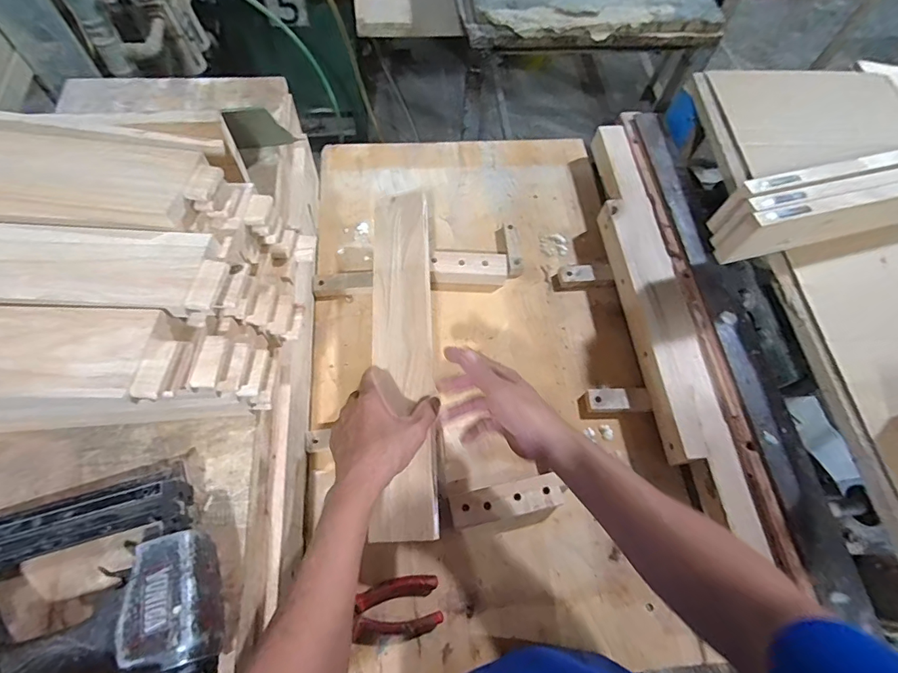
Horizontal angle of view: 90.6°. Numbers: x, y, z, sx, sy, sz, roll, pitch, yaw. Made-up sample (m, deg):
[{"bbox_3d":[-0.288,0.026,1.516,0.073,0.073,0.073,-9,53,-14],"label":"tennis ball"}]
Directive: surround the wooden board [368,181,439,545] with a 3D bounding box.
[{"bbox_3d":[-0.058,0.010,0.571,0.076,0.015,0.456,-8,68,12],"label":"wooden board"}]

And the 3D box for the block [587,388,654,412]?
[{"bbox_3d":[0.240,0.090,0.629,0.085,0.022,0.033,-1,66,-4],"label":"block"}]

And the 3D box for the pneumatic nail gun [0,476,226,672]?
[{"bbox_3d":[-0.319,0.202,0.351,0.265,0.057,0.163,-7,66,-7],"label":"pneumatic nail gun"}]

